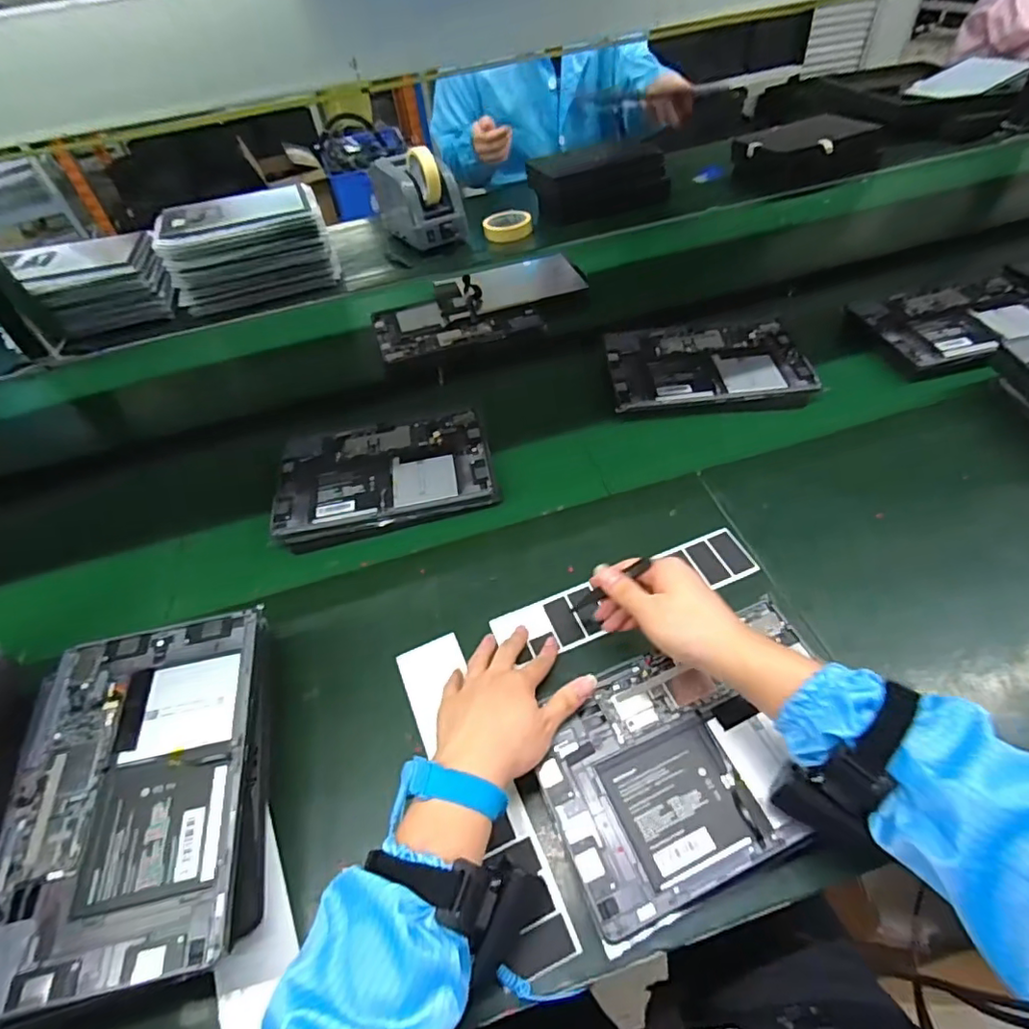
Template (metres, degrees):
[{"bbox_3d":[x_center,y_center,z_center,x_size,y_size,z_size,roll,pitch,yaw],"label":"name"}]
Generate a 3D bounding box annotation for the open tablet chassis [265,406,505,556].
[{"bbox_3d":[-0.157,-0.051,0.689,0.252,0.015,0.178,-13,53,-5],"label":"open tablet chassis"}]

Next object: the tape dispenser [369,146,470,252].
[{"bbox_3d":[-0.191,-0.628,1.115,0.144,0.137,0.203,-18,49,-9],"label":"tape dispenser"}]

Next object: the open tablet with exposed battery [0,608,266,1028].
[{"bbox_3d":[-0.282,0.196,0.423,0.166,0.017,0.253,-12,48,-3],"label":"open tablet with exposed battery"}]

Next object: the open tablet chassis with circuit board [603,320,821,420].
[{"bbox_3d":[0.254,-0.201,0.761,0.248,0.016,0.166,-5,53,2],"label":"open tablet chassis with circuit board"}]

